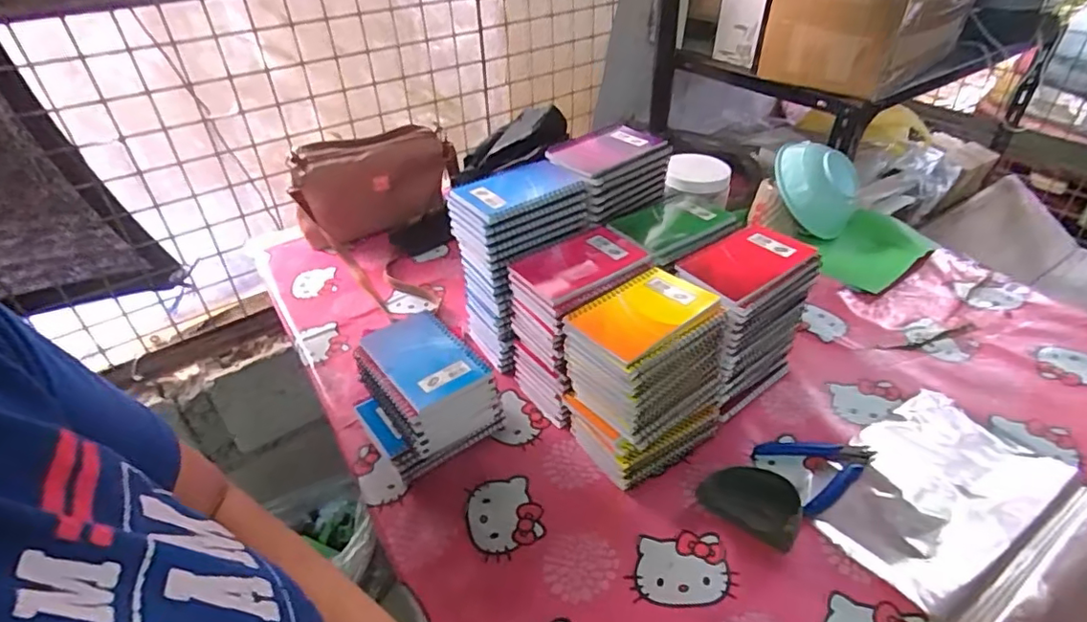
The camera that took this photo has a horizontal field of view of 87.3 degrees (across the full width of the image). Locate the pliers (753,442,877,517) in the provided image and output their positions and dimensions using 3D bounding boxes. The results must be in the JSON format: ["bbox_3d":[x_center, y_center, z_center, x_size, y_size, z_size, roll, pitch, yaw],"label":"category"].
[{"bbox_3d":[0.289,0.158,0.592,0.107,0.007,0.086,-16,40,-16],"label":"pliers"}]

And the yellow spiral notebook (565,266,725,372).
[{"bbox_3d":[0.095,0.000,0.537,0.132,0.008,0.094,-30,45,-31],"label":"yellow spiral notebook"}]

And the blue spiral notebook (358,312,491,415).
[{"bbox_3d":[-0.124,0.045,0.580,0.084,0.008,0.129,-28,44,-29],"label":"blue spiral notebook"}]

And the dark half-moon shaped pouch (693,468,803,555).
[{"bbox_3d":[0.201,0.182,0.545,0.089,0.028,0.063,28,47,33],"label":"dark half-moon shaped pouch"}]

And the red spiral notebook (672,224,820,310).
[{"bbox_3d":[0.212,-0.053,0.603,0.135,0.014,0.090,-26,44,-28],"label":"red spiral notebook"}]

